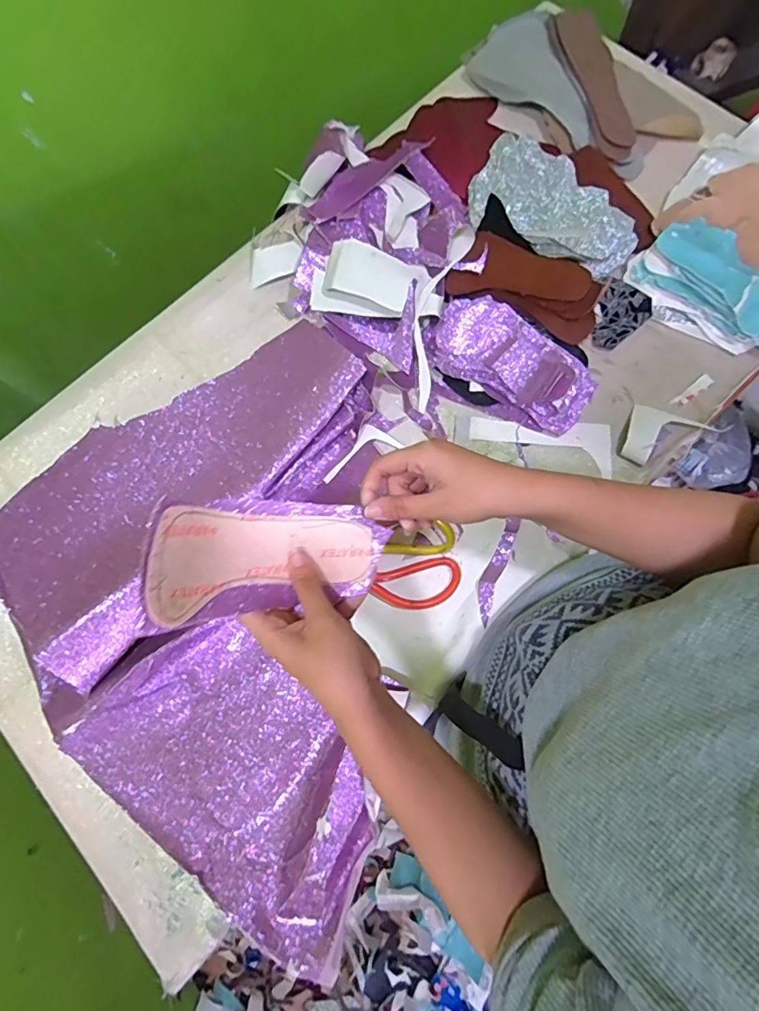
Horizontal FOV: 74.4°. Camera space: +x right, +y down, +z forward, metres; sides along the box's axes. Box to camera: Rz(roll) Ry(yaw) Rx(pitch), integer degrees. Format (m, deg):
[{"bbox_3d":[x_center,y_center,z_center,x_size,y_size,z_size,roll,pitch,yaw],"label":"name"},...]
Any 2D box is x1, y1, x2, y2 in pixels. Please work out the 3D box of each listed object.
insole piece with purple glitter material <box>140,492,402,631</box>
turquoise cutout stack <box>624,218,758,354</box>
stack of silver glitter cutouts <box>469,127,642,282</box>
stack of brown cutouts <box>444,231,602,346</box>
[{"bbox_3d":[-0.074,0.031,0.344,0.163,0.028,0.075,-4,77,-33],"label":"insole piece with purple glitter material"},{"bbox_3d":[0.418,-0.266,0.603,0.205,0.039,0.117,42,81,13],"label":"turquoise cutout stack"},{"bbox_3d":[0.224,-0.380,0.628,0.216,0.030,0.126,34,79,12],"label":"stack of silver glitter cutouts"},{"bbox_3d":[0.183,-0.275,0.612,0.178,0.025,0.085,25,80,4],"label":"stack of brown cutouts"}]

